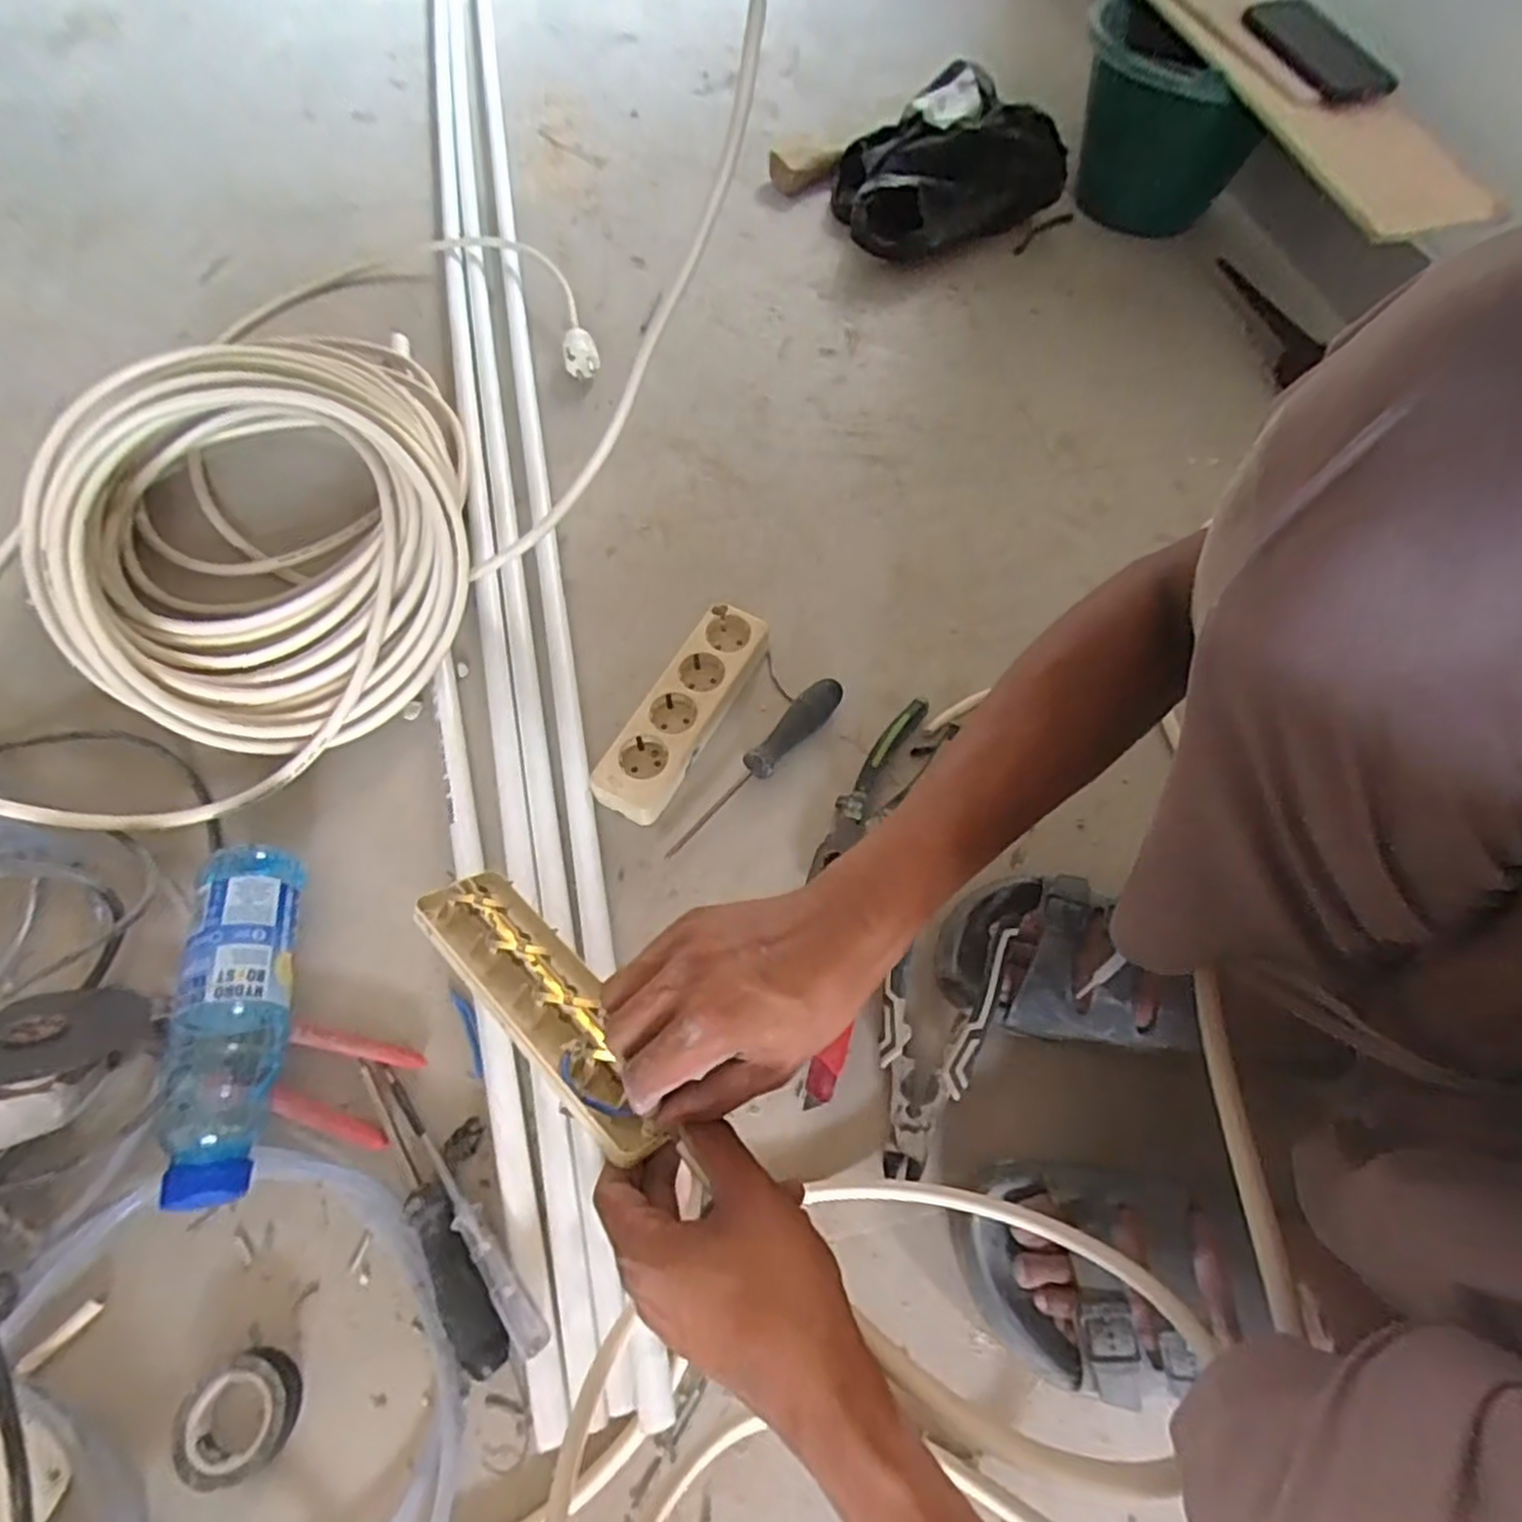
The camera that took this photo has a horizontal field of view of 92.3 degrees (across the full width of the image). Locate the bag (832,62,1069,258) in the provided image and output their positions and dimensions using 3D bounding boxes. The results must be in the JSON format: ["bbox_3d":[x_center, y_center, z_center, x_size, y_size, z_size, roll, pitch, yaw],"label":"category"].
[{"bbox_3d":[0.215,-0.747,0.918,0.271,0.120,0.218,-26,68,-15],"label":"bag"}]

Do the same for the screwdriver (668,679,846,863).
[{"bbox_3d":[-0.002,-0.001,0.580,0.028,0.032,0.192,40,68,15],"label":"screwdriver"}]

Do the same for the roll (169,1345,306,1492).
[{"bbox_3d":[-0.288,0.359,0.402,0.056,0.020,0.055,1,64,-3],"label":"roll"}]

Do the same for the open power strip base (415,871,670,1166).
[{"bbox_3d":[-0.118,0.132,0.401,0.054,0.032,0.195,-38,57,-19],"label":"open power strip base"}]

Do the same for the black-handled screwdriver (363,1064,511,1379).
[{"bbox_3d":[-0.204,0.272,0.443,0.031,0.028,0.184,-34,70,-18],"label":"black-handled screwdriver"}]

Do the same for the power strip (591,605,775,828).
[{"bbox_3d":[-0.061,-0.043,0.601,0.057,0.032,0.196,27,66,10],"label":"power strip"}]

